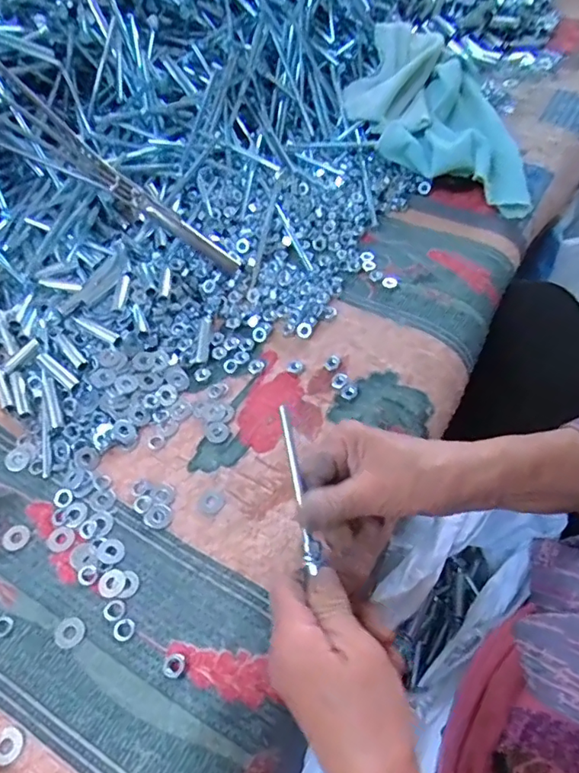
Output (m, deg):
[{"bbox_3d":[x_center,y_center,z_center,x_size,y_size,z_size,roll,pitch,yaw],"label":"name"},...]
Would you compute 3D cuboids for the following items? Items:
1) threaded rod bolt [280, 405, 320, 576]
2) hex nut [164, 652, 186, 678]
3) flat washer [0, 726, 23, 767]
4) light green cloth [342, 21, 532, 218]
[{"bbox_3d":[0.006,0.061,0.330,0.010,0.010,0.102,-9,72,-9],"label":"threaded rod bolt"},{"bbox_3d":[-0.074,0.179,0.342,0.014,0.007,0.015,31,61,15],"label":"hex nut"},{"bbox_3d":[-0.169,0.216,0.318,0.015,0.004,0.019,10,57,3],"label":"flat washer"},{"bbox_3d":[0.185,-0.315,0.616,0.263,0.036,0.163,38,84,15],"label":"light green cloth"}]

